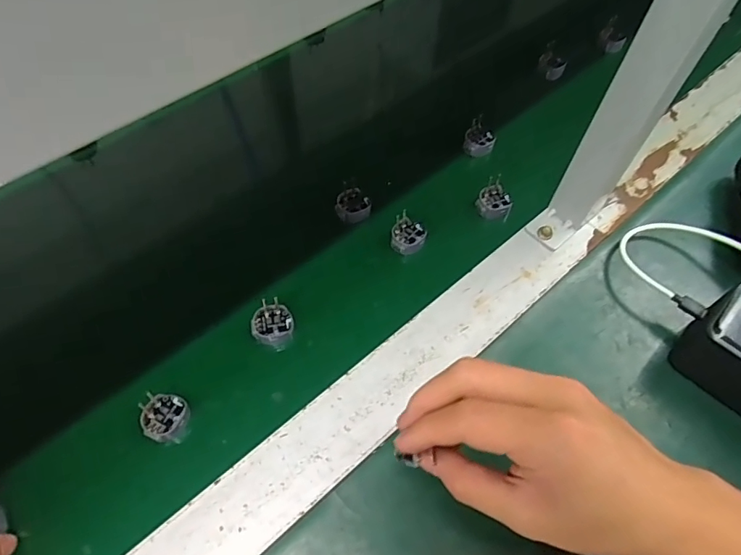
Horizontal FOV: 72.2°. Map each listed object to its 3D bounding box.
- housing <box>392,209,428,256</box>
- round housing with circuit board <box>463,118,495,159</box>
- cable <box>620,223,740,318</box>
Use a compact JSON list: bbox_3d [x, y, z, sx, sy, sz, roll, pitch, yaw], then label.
[{"bbox_3d":[0.031,-0.035,0.406,0.027,0.013,0.032,2,58,0],"label":"housing"},{"bbox_3d":[0.099,-0.125,0.462,0.028,0.018,0.026,1,58,-1],"label":"round housing with circuit board"},{"bbox_3d":[0.240,-0.011,0.381,0.087,0.034,0.091,1,58,-1],"label":"cable"}]

